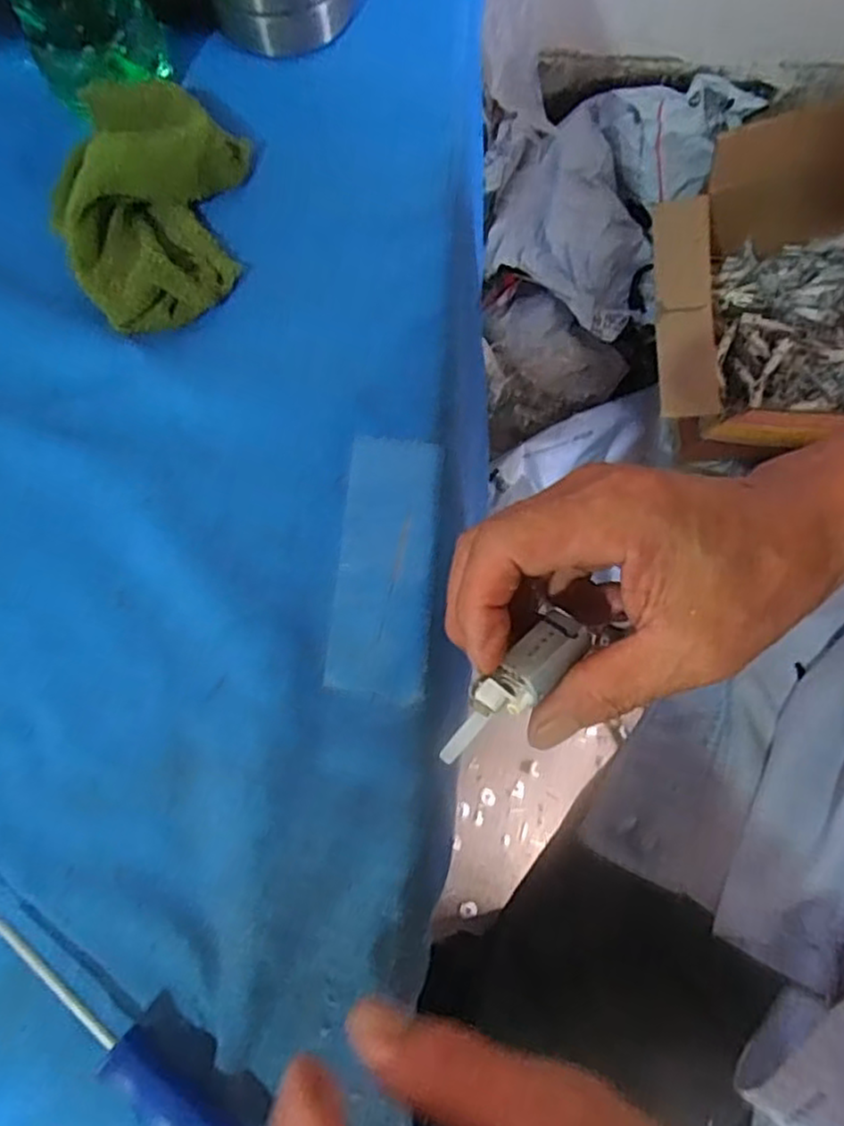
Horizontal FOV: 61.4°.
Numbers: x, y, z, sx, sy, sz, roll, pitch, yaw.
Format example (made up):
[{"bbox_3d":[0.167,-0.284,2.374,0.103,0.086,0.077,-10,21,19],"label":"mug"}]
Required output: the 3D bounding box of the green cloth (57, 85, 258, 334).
[{"bbox_3d":[-0.128,-0.168,0.333,0.077,0.034,0.117,1,75,1],"label":"green cloth"}]

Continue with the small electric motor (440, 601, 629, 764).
[{"bbox_3d":[0.033,0.038,0.244,0.073,0.016,0.022,-40,78,-12],"label":"small electric motor"}]

